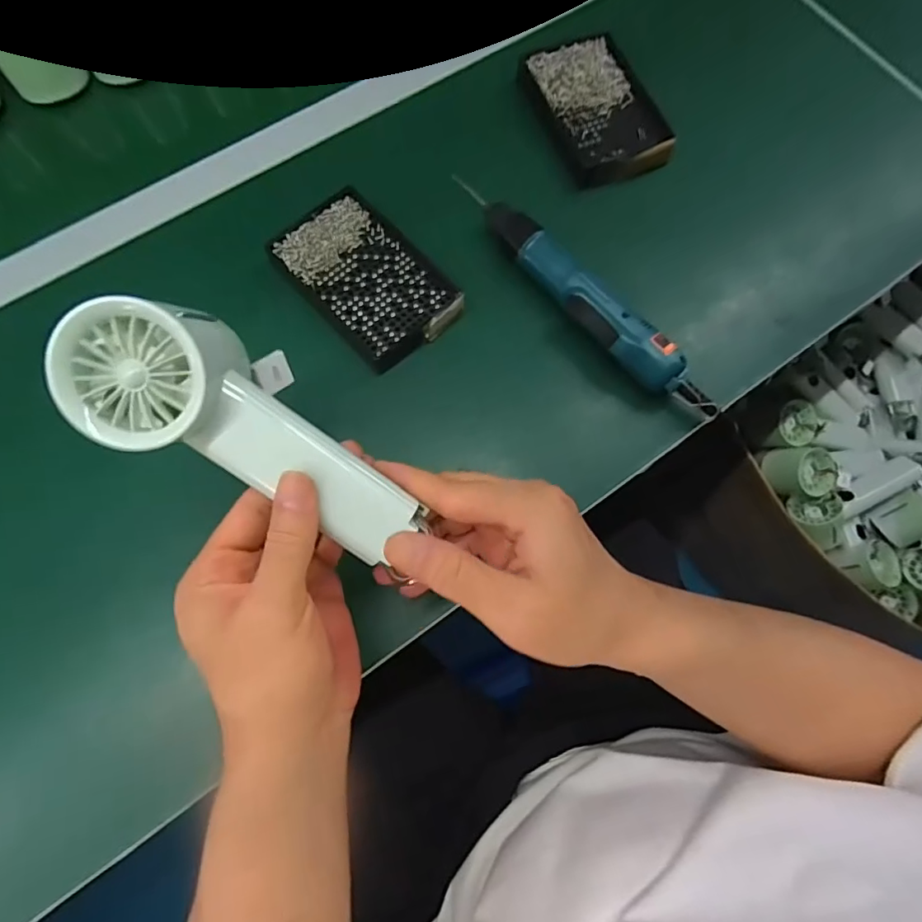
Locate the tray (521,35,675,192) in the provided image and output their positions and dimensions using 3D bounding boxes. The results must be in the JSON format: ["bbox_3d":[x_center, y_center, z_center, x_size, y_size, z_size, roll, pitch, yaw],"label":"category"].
[{"bbox_3d":[0.117,-0.309,0.455,0.097,0.020,0.146,-23,76,-8],"label":"tray"}]

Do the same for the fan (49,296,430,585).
[{"bbox_3d":[-0.094,-0.012,0.240,0.167,0.036,0.067,34,75,-17],"label":"fan"}]

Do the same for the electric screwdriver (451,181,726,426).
[{"bbox_3d":[0.089,-0.131,0.400,0.037,0.035,0.272,-37,78,-11],"label":"electric screwdriver"}]

